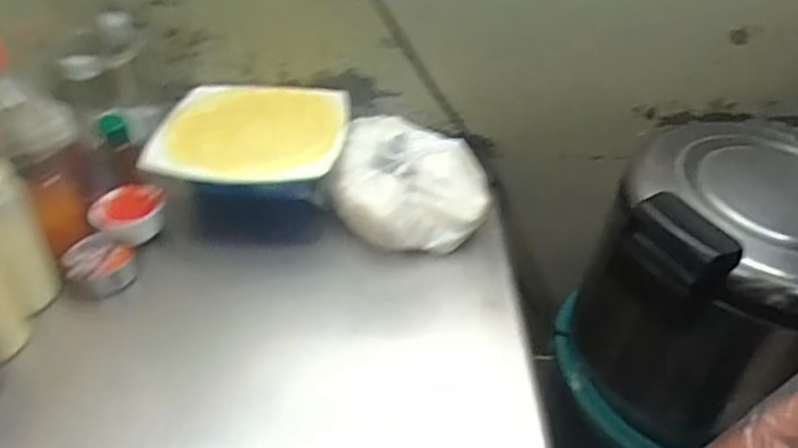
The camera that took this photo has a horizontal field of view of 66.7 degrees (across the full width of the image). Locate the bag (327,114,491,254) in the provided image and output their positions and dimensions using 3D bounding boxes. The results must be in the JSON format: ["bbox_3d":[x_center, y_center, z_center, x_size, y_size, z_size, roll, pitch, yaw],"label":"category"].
[{"bbox_3d":[0.020,-0.075,0.838,0.204,0.100,0.214,7,40,6],"label":"bag"}]

